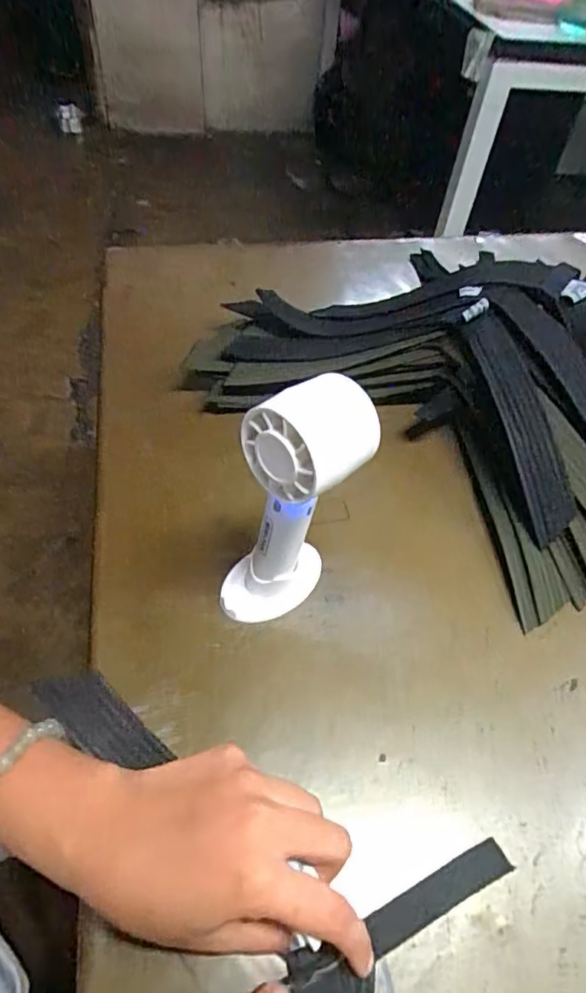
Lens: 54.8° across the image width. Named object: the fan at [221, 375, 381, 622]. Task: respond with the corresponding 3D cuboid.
[{"bbox_3d":[0.002,0.008,0.318,0.055,0.174,0.071,38,52,23],"label":"fan"}]

